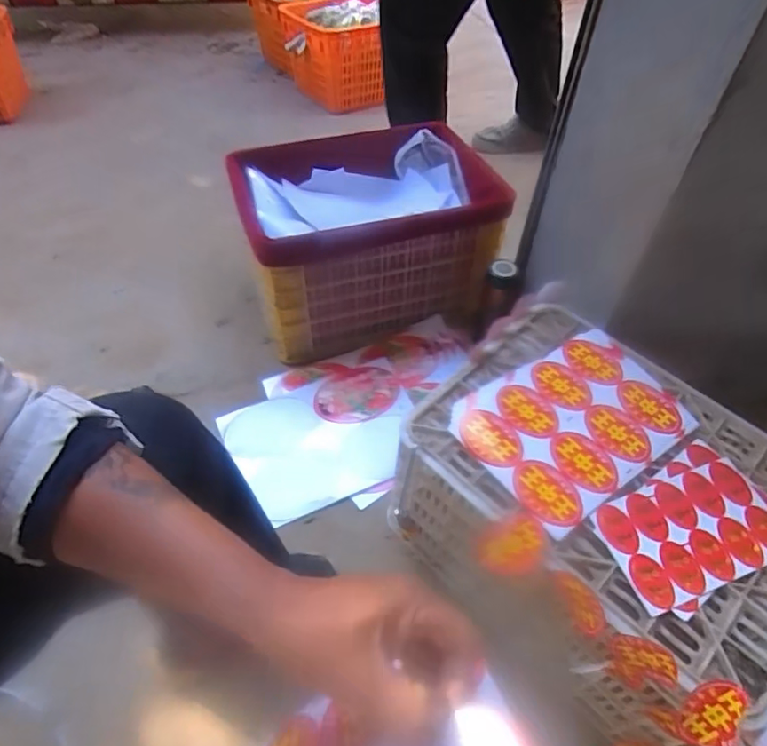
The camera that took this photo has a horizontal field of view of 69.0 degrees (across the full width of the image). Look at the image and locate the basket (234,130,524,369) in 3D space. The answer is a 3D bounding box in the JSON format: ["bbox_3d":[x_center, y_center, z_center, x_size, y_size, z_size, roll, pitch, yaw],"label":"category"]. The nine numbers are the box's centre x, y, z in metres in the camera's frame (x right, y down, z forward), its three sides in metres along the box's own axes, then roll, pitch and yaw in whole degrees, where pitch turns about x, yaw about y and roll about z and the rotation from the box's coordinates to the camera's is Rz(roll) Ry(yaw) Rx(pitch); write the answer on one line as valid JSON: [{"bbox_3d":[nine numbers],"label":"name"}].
[{"bbox_3d":[-0.033,-0.305,1.152,0.491,0.268,0.412,-12,54,-11],"label":"basket"}]

